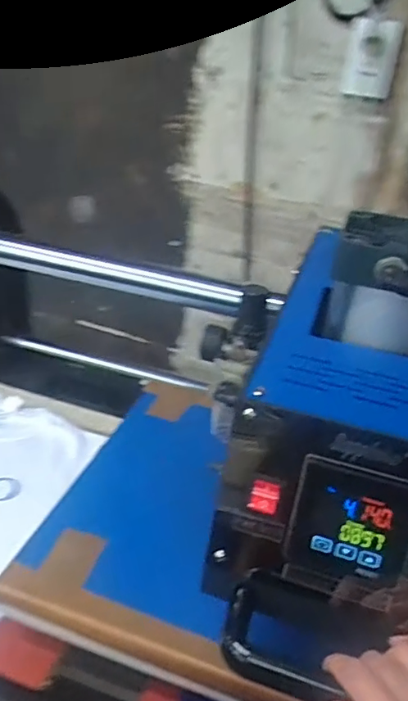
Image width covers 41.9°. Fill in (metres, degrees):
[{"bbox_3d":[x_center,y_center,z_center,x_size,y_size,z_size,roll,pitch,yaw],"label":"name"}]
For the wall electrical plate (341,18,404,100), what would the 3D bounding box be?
[{"bbox_3d":[0.292,-0.510,0.936,0.087,0.120,0.030,20,40,24],"label":"wall electrical plate"}]

